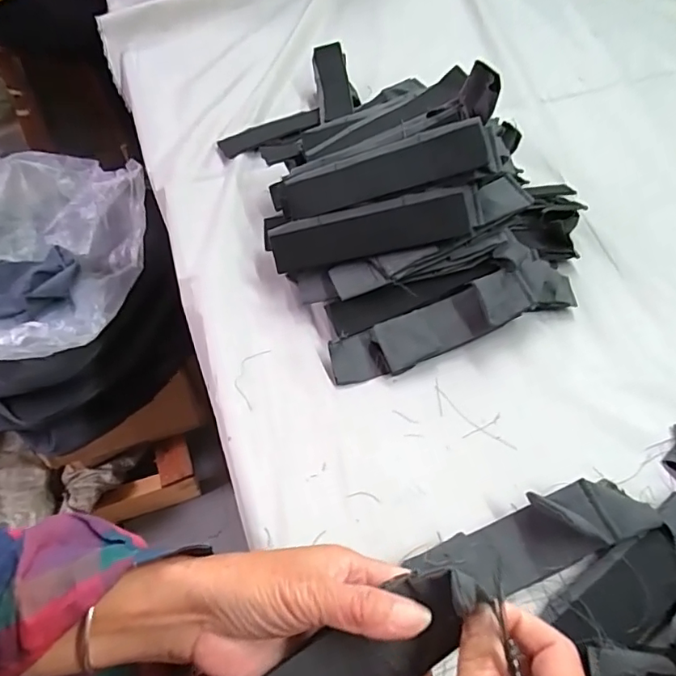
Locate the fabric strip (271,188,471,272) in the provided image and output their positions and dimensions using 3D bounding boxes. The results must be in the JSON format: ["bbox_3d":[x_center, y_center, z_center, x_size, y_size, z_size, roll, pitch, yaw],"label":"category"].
[{"bbox_3d":[0.030,-0.099,0.489,0.186,0.047,0.008,-9,13,11],"label":"fabric strip"}]

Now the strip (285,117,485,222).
[{"bbox_3d":[0.039,-0.151,0.481,0.184,0.009,0.045,-11,82,16],"label":"strip"}]

